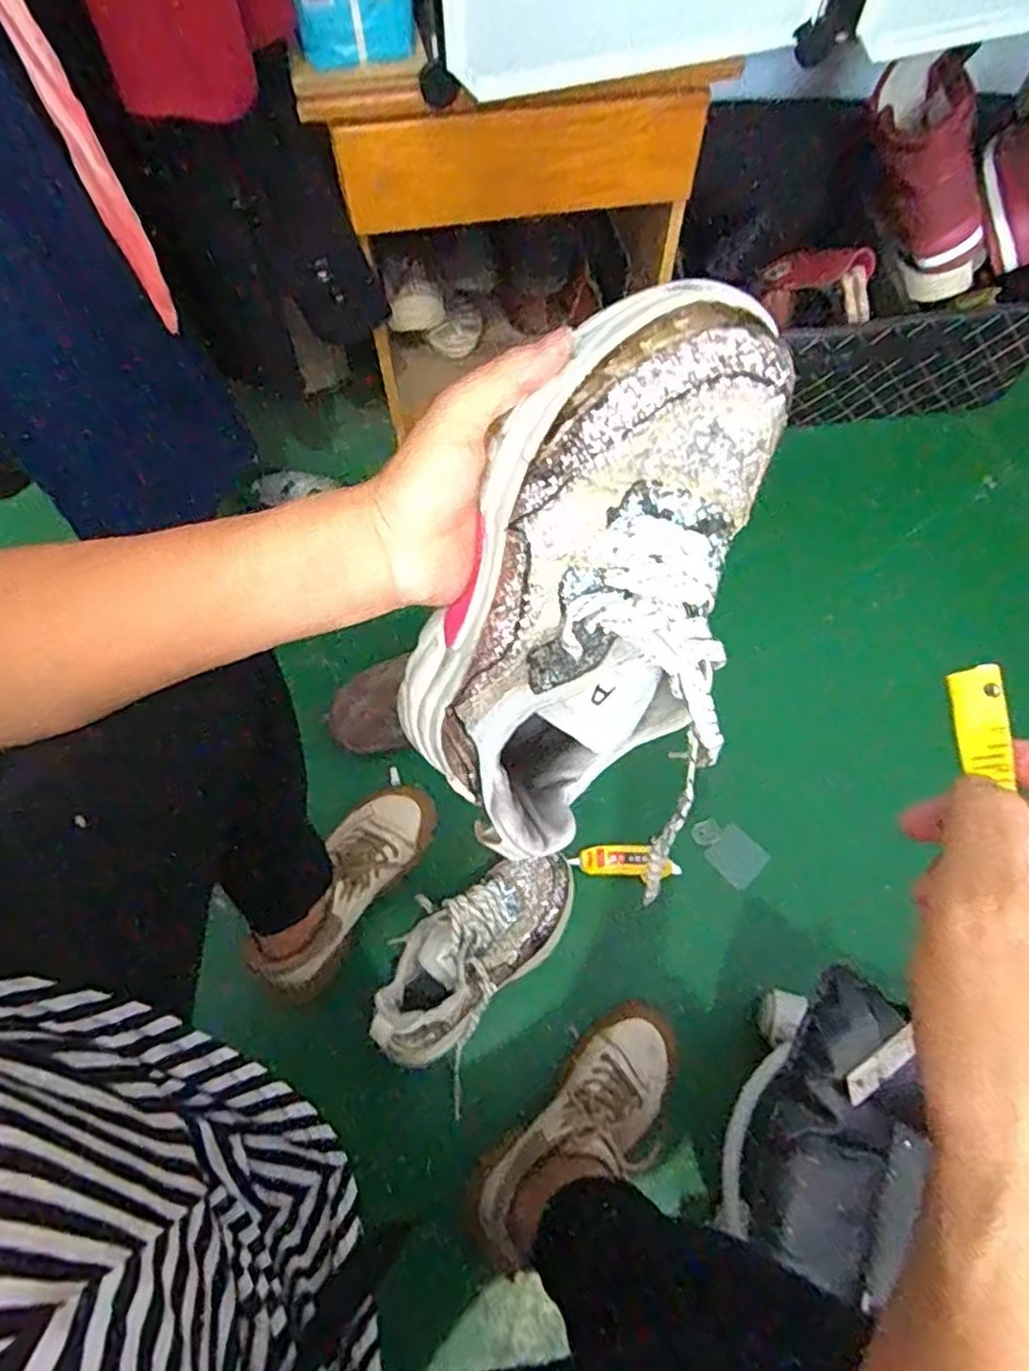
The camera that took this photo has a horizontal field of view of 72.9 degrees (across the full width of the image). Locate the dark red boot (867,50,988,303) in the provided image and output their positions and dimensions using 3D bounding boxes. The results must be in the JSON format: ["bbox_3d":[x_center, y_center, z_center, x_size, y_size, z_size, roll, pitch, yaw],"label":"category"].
[{"bbox_3d":[0.553,-0.647,0.899,0.104,0.107,0.263,-25,107,-12],"label":"dark red boot"}]

